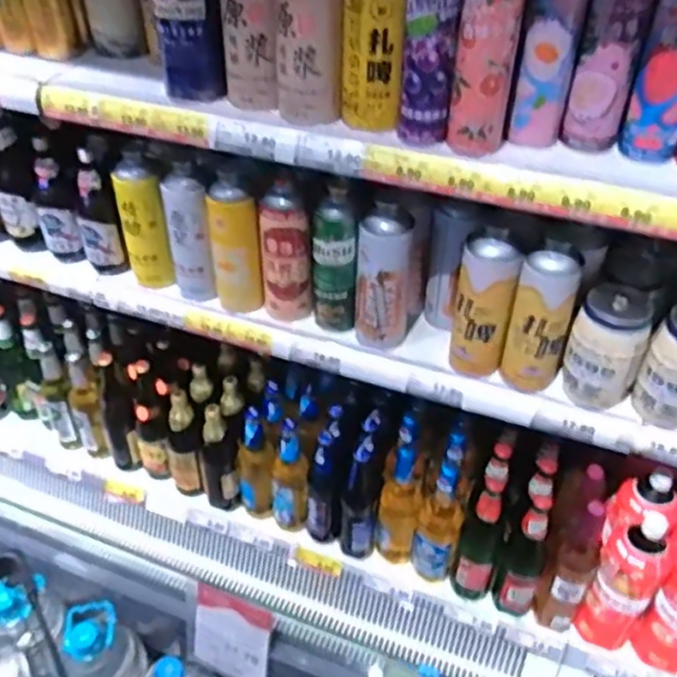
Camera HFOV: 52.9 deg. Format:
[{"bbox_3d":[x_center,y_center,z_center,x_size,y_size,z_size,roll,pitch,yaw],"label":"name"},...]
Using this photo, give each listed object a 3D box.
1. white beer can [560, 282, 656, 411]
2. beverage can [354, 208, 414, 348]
[{"bbox_3d":[0.371,0.023,0.951,0.096,0.172,0.089,1,41,-1],"label":"white beer can"},{"bbox_3d":[0.070,-0.098,1.044,0.085,0.227,0.091,7,41,6],"label":"beverage can"}]

